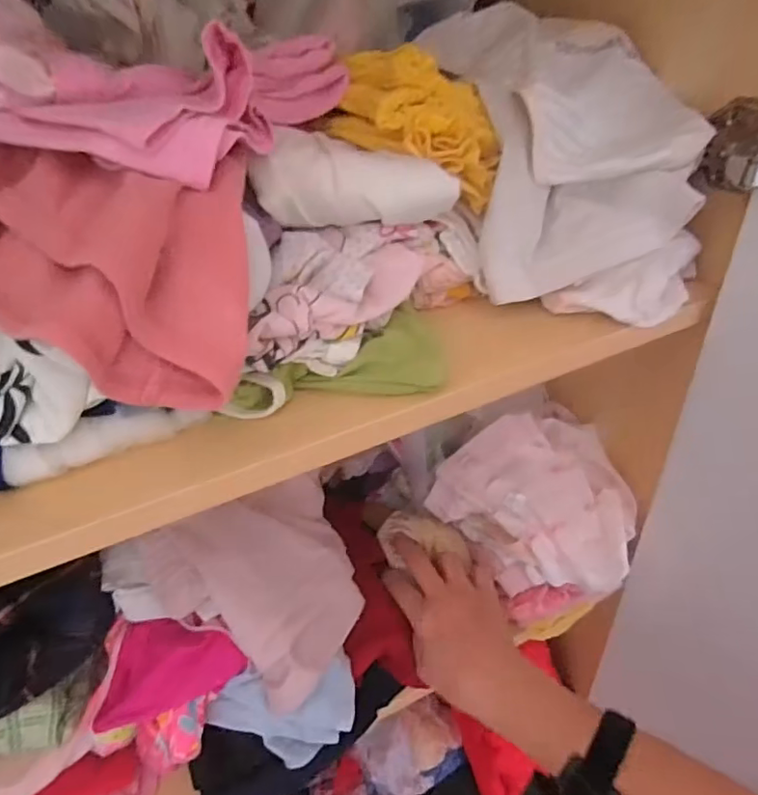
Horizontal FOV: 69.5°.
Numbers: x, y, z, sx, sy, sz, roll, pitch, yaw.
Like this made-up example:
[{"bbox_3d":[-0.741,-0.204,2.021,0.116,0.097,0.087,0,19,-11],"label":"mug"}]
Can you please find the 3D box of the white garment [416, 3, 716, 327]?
[{"bbox_3d":[0.123,-0.161,0.366,0.132,0.149,0.181,-9,37,-4],"label":"white garment"}]

